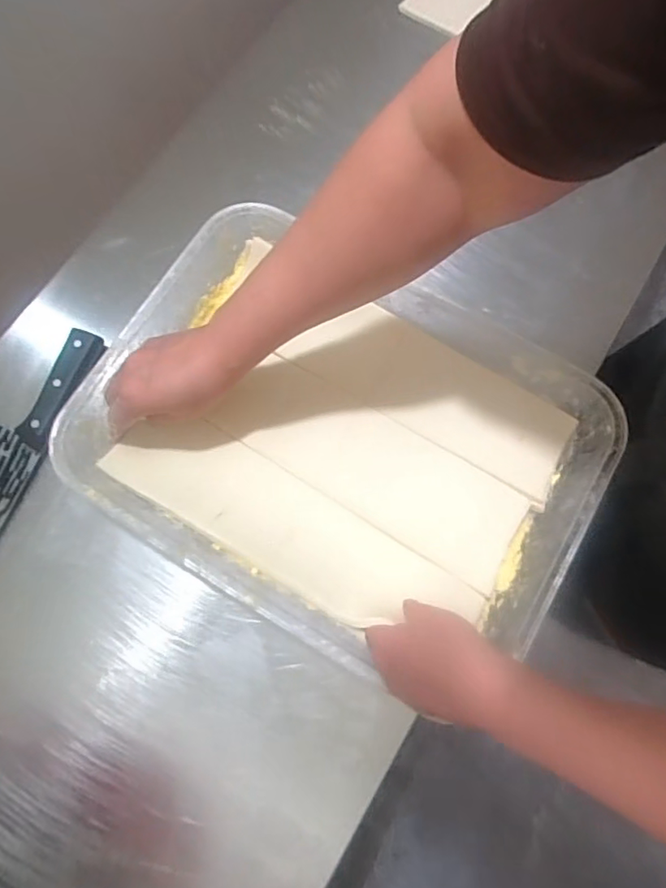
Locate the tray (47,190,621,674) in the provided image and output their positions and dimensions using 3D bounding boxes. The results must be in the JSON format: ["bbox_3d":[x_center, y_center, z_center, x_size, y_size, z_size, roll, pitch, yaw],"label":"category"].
[{"bbox_3d":[0.001,0.001,0.441,0.385,0.047,0.269,32,77,7],"label":"tray"}]

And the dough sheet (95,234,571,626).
[{"bbox_3d":[0.012,-0.001,0.455,0.316,0.021,0.242,32,77,7],"label":"dough sheet"}]

